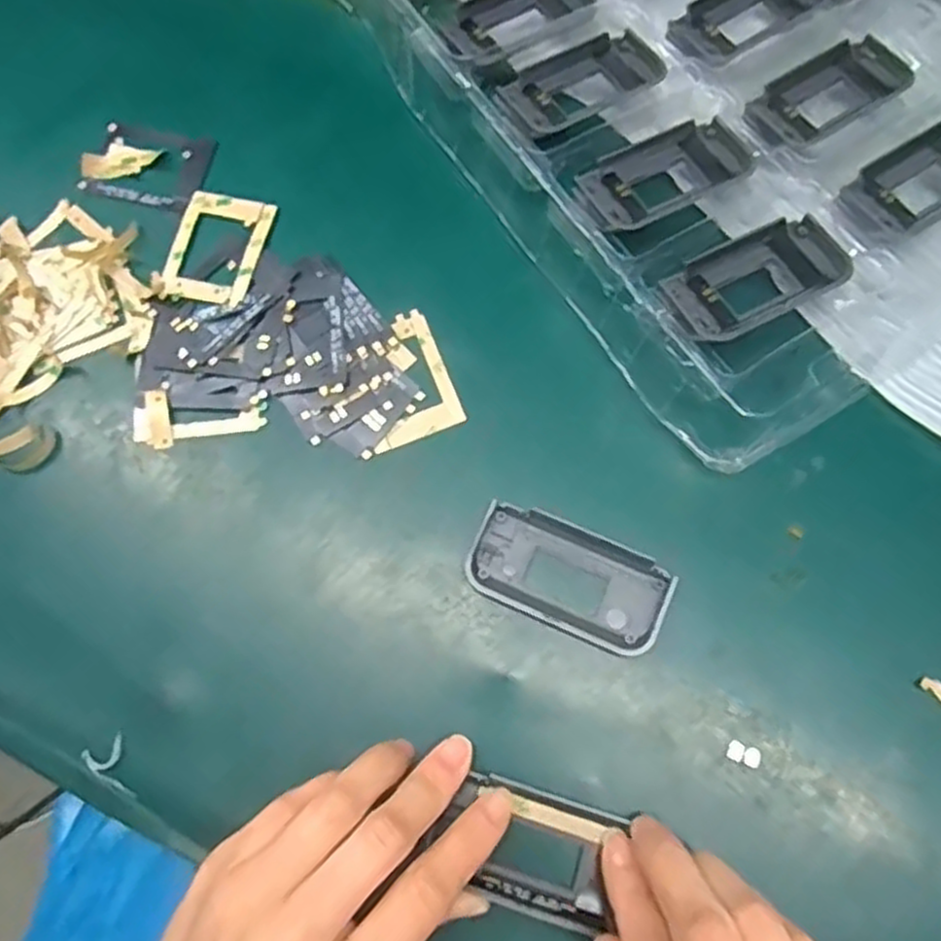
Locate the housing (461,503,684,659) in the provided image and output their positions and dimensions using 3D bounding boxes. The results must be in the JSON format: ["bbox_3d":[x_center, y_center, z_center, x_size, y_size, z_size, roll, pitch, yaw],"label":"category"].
[{"bbox_3d":[0.037,0.041,0.295,0.076,0.008,0.039,23,77,8],"label":"housing"}]

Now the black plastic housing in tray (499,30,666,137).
[{"bbox_3d":[0.051,-0.176,0.343,0.075,0.007,0.038,-31,76,-6],"label":"black plastic housing in tray"}]

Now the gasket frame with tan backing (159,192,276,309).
[{"bbox_3d":[-0.113,-0.099,0.339,0.038,0.005,0.053,14,76,5],"label":"gasket frame with tan backing"}]

